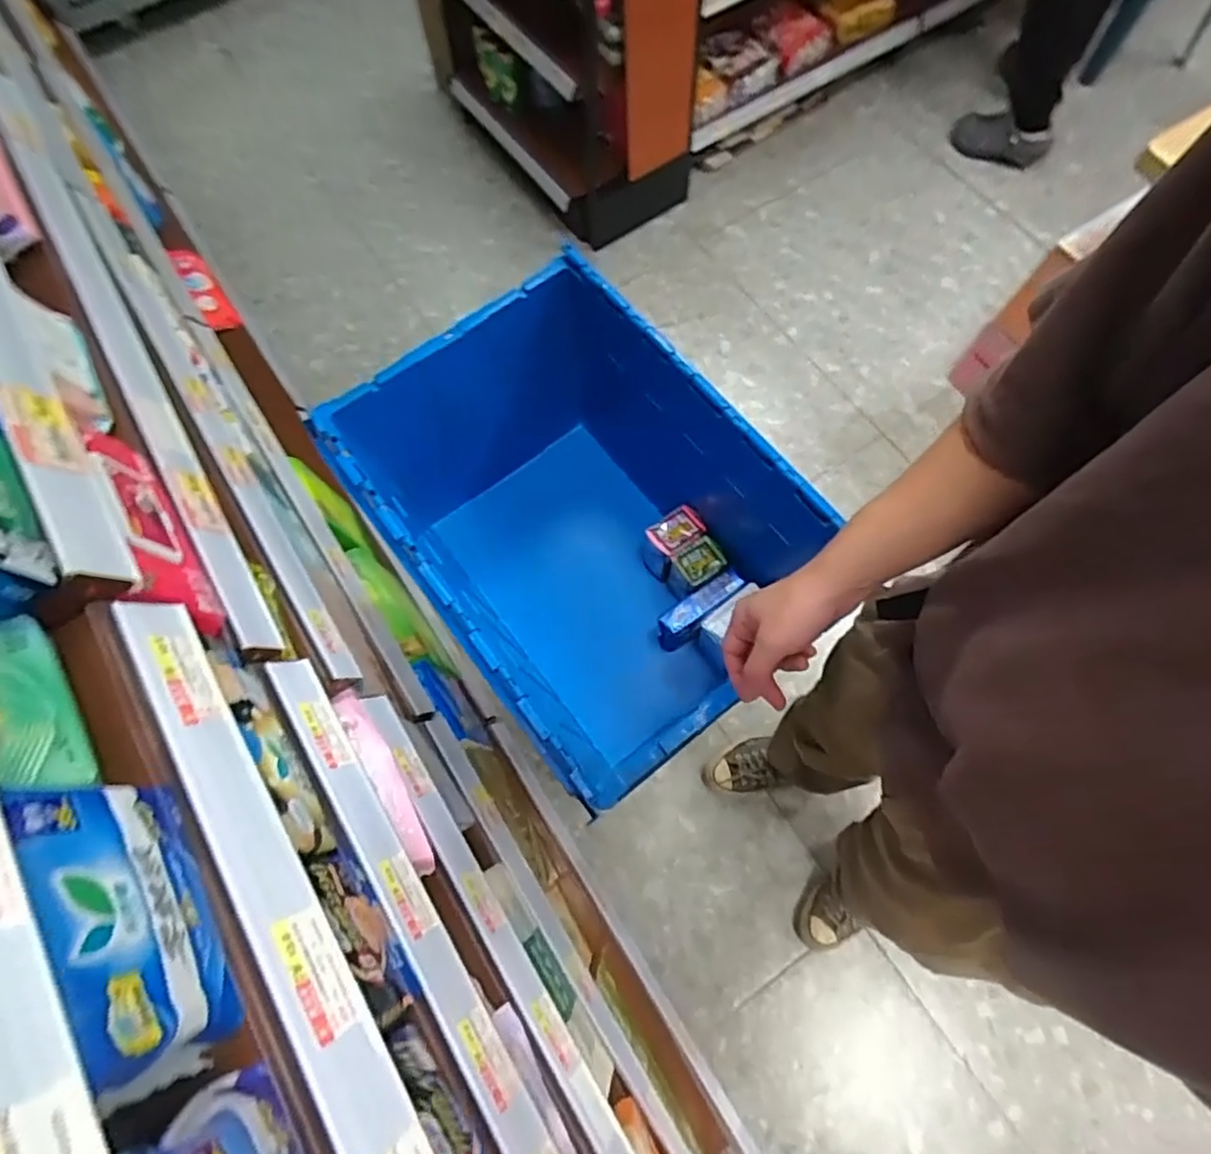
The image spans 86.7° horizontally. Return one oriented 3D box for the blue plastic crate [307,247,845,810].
[{"bbox_3d":[-0.023,-0.062,0.931,0.433,0.393,0.543,-37,73,-10],"label":"blue plastic crate"}]

